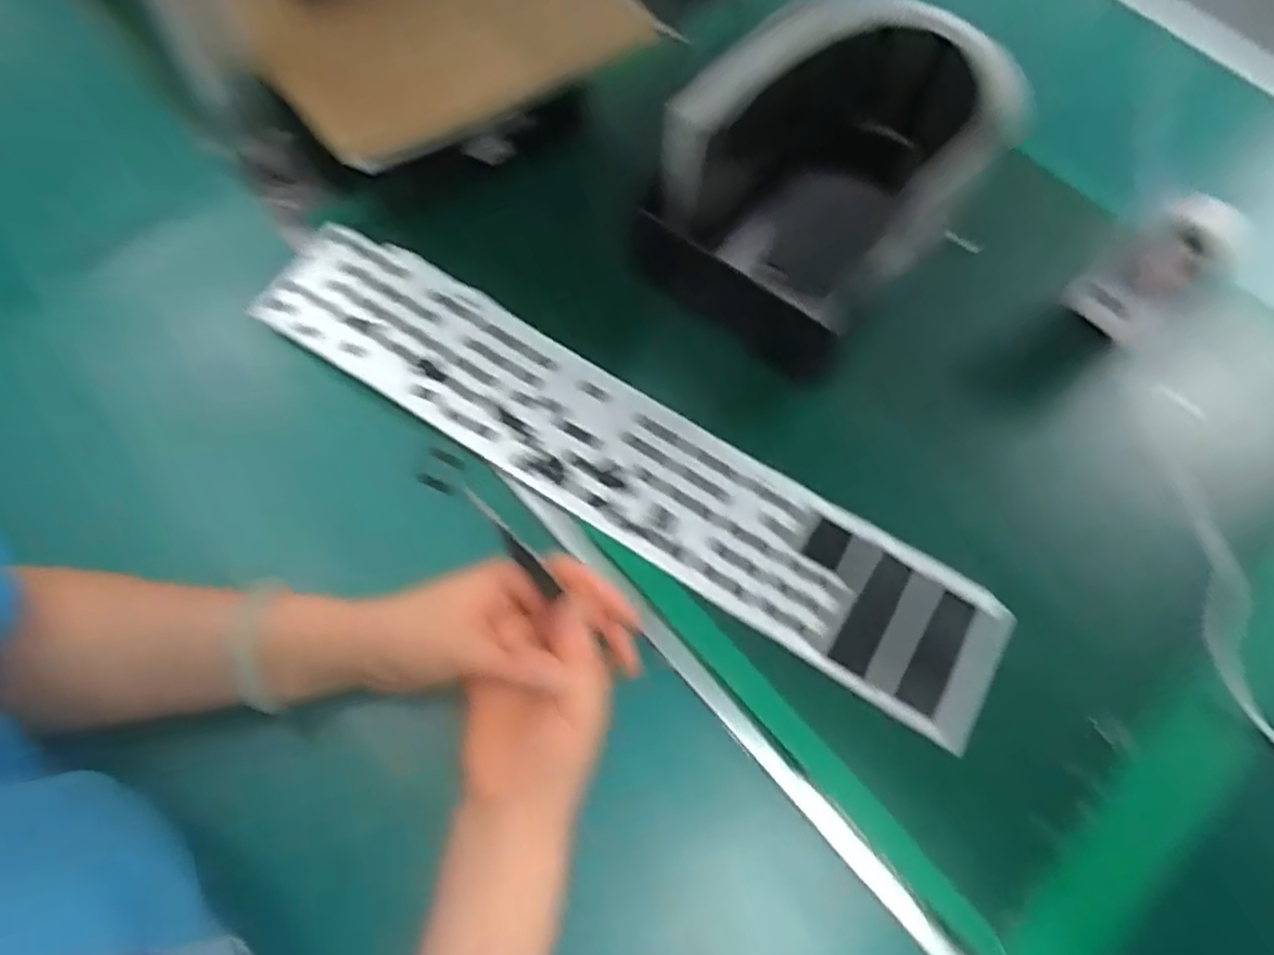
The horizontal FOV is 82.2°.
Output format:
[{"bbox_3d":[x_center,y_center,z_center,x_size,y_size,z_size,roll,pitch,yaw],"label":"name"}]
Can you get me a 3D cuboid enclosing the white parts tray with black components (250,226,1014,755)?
[{"bbox_3d":[-0.016,-0.015,0.449,0.495,0.010,0.092,32,68,10],"label":"white parts tray with black components"}]

